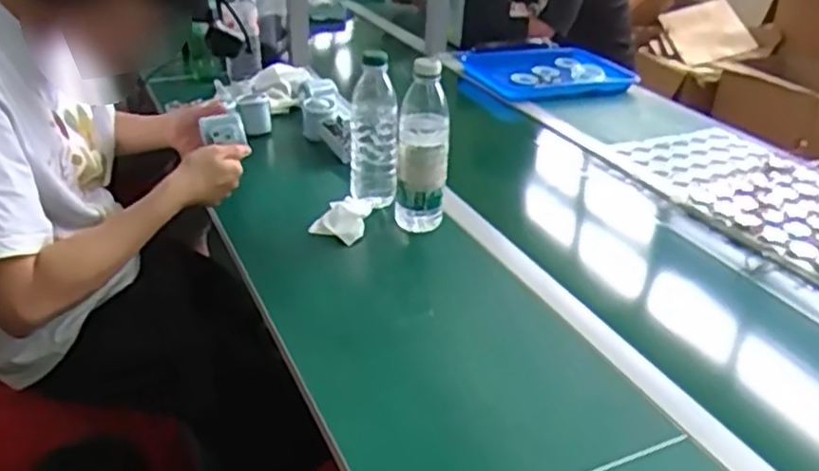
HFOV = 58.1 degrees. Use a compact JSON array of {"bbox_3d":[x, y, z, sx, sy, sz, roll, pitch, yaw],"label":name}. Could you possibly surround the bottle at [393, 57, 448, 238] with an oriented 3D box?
[{"bbox_3d":[0.015,-0.105,0.937,0.062,0.238,0.061,3,29,1],"label":"bottle"}]

